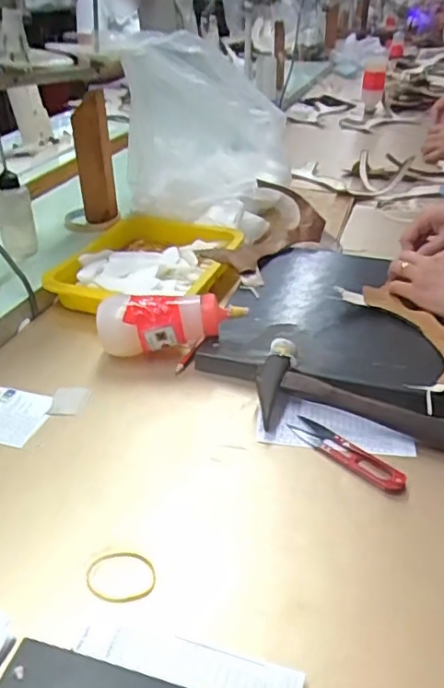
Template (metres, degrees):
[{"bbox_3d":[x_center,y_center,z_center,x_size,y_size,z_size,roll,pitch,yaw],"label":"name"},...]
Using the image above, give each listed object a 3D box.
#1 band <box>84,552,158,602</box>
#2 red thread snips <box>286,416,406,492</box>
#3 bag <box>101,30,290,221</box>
[{"bbox_3d":[-0.072,0.165,0.425,0.048,0.004,0.041,-1,32,-4],"label":"band"},{"bbox_3d":[0.110,0.094,0.528,0.114,0.013,0.026,28,41,35],"label":"red thread snips"},{"bbox_3d":[-0.020,-0.331,0.919,0.245,0.250,0.127,-22,39,-31],"label":"bag"}]

